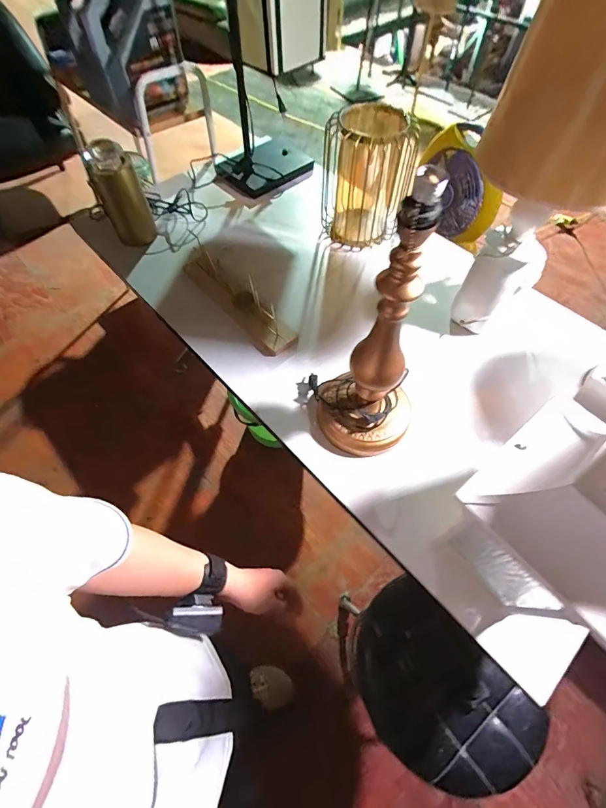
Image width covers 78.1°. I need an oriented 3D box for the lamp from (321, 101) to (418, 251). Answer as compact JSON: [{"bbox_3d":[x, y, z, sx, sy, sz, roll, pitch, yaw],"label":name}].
[{"bbox_3d":[0.146,-0.567,0.924,0.187,0.263,0.213,1,59,0],"label":"lamp"}]

